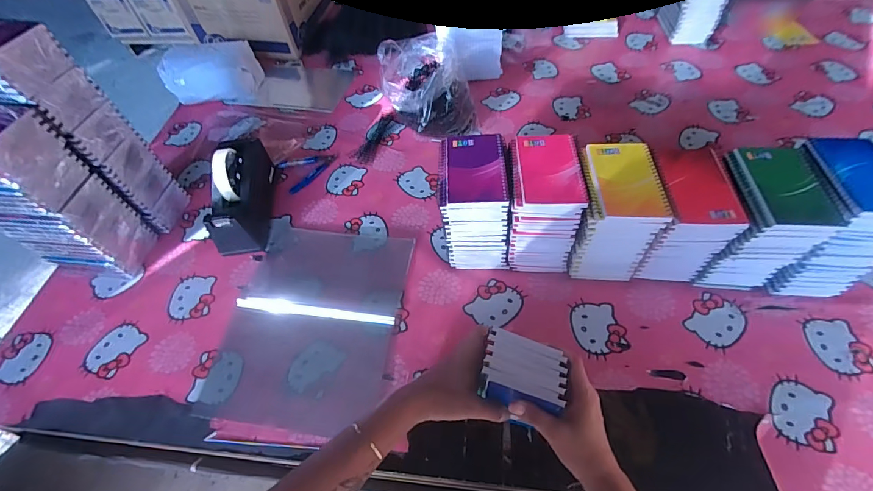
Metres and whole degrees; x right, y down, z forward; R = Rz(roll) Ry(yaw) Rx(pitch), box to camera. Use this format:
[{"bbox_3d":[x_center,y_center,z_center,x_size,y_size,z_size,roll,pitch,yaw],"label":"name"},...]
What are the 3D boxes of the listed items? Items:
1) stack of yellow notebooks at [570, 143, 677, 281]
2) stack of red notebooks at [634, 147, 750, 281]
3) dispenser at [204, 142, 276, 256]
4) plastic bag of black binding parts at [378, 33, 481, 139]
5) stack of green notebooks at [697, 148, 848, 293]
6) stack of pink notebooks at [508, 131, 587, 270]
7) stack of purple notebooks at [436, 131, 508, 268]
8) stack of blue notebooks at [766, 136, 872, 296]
[{"bbox_3d":[0.244,-0.039,0.579,0.097,0.174,0.126,2,54,5],"label":"stack of yellow notebooks"},{"bbox_3d":[0.339,-0.034,0.574,0.093,0.167,0.129,1,54,5],"label":"stack of red notebooks"},{"bbox_3d":[-0.343,-0.093,0.697,0.074,0.119,0.215,-8,54,-2],"label":"dispenser"},{"bbox_3d":[-0.013,-0.289,0.769,0.179,0.176,0.124,-24,56,-13],"label":"plastic bag of black binding parts"},{"bbox_3d":[0.439,-0.028,0.560,0.113,0.172,0.128,-1,54,4],"label":"stack of green notebooks"},{"bbox_3d":[0.153,-0.056,0.604,0.094,0.171,0.130,2,55,6],"label":"stack of pink notebooks"},{"bbox_3d":[0.058,-0.058,0.613,0.097,0.170,0.128,-1,54,3],"label":"stack of purple notebooks"},{"bbox_3d":[0.522,-0.031,0.552,0.106,0.177,0.147,-1,54,3],"label":"stack of blue notebooks"}]

